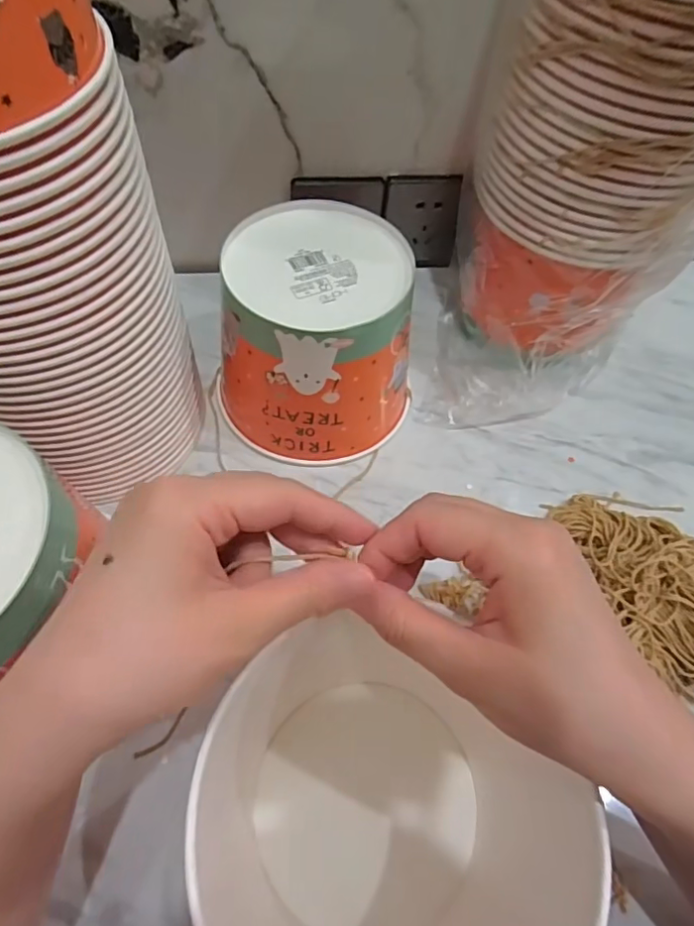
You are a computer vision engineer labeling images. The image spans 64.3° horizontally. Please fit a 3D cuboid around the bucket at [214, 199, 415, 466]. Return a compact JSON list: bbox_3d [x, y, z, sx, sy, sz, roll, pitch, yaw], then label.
[{"bbox_3d":[-0.026,-0.089,0.423,0.142,0.132,0.134,2,60,-3],"label":"bucket"}]

